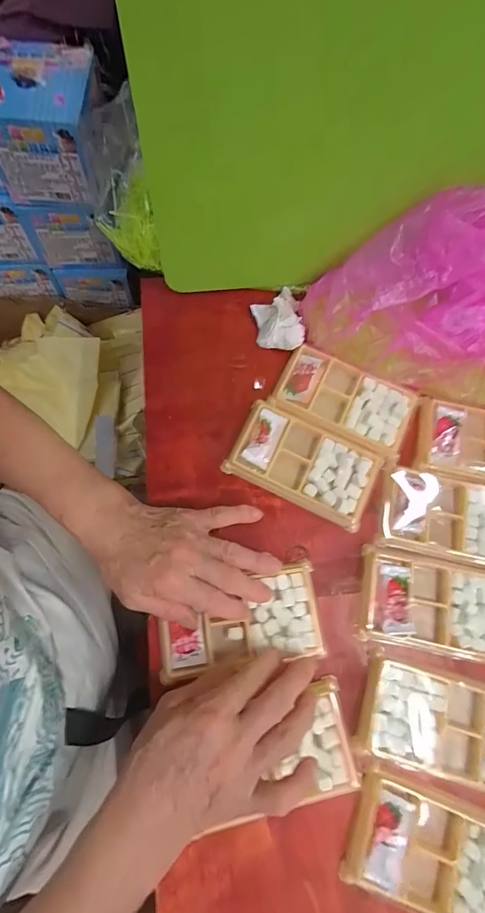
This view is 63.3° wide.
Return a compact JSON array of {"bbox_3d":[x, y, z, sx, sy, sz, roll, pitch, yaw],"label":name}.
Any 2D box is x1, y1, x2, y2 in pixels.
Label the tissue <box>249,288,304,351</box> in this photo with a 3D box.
[{"bbox_3d":[0.038,-0.146,0.413,0.049,0.026,0.072,-9,74,-4],"label":"tissue"}]

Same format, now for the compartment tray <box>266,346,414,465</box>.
[{"bbox_3d":[0.102,-0.056,0.396,0.133,0.010,0.078,25,75,6],"label":"compartment tray"}]

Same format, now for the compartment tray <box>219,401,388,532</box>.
[{"bbox_3d":[0.059,0.005,0.377,0.137,0.011,0.079,25,75,6],"label":"compartment tray"}]

